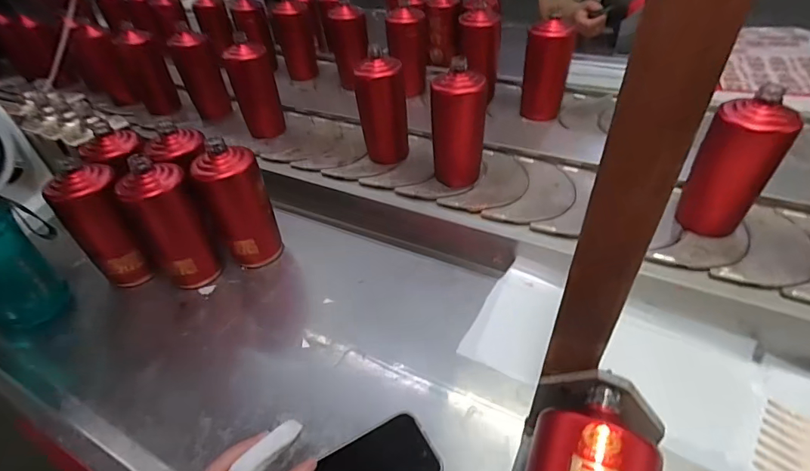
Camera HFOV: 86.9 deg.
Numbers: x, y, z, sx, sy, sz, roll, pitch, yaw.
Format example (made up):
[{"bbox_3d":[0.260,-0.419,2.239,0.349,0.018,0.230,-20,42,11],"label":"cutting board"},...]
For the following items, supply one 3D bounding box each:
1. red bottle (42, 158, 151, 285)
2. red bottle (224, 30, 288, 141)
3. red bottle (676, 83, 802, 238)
[{"bbox_3d":[-0.415,-0.009,0.596,0.076,0.180,0.069,-23,45,-18],"label":"red bottle"},{"bbox_3d":[-0.297,-0.289,0.854,0.081,0.176,0.061,-16,44,-11],"label":"red bottle"},{"bbox_3d":[0.412,-0.082,0.541,0.071,0.180,0.067,-2,43,4],"label":"red bottle"}]

